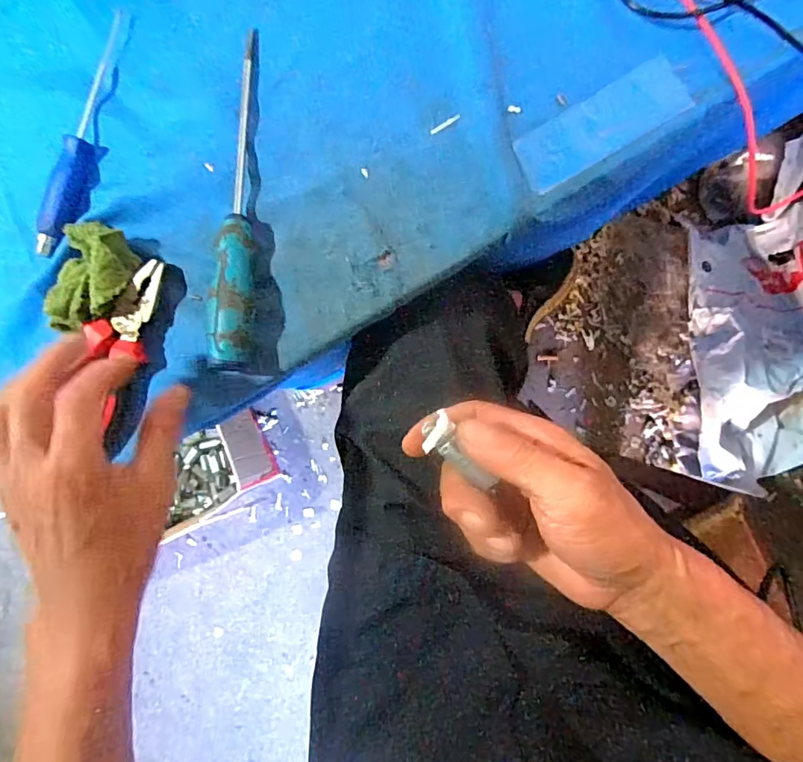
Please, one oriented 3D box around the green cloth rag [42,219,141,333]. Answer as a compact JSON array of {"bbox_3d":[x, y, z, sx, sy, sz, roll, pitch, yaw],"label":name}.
[{"bbox_3d":[-0.226,-0.077,0.367,0.064,0.036,0.067,-25,84,5],"label":"green cloth rag"}]

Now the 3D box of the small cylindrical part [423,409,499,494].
[{"bbox_3d":[0.032,0.040,0.268,0.016,0.020,0.044,-43,97,3],"label":"small cylindrical part"}]

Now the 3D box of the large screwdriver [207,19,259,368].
[{"bbox_3d":[-0.114,-0.129,0.359,0.026,0.034,0.240,0,86,7],"label":"large screwdriver"}]

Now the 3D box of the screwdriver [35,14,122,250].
[{"bbox_3d":[-0.239,-0.185,0.387,0.023,0.015,0.186,17,89,8],"label":"screwdriver"}]

